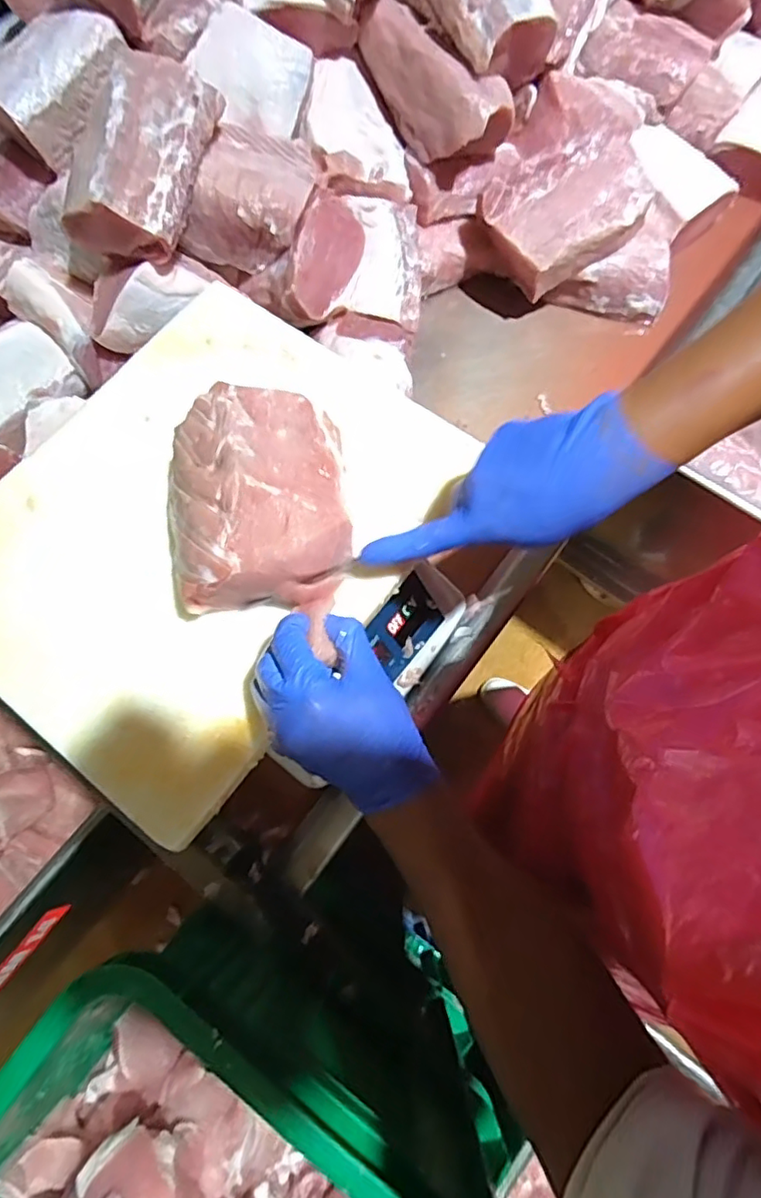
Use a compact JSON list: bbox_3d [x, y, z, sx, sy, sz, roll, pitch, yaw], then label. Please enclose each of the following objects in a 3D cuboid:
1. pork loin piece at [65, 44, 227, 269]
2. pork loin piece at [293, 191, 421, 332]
[{"bbox_3d":[-0.230,-0.431,0.578,0.109,0.077,0.175,16,72,7],"label":"pork loin piece"},{"bbox_3d":[-0.035,-0.378,0.677,0.140,0.080,0.129,3,97,-24],"label":"pork loin piece"}]

